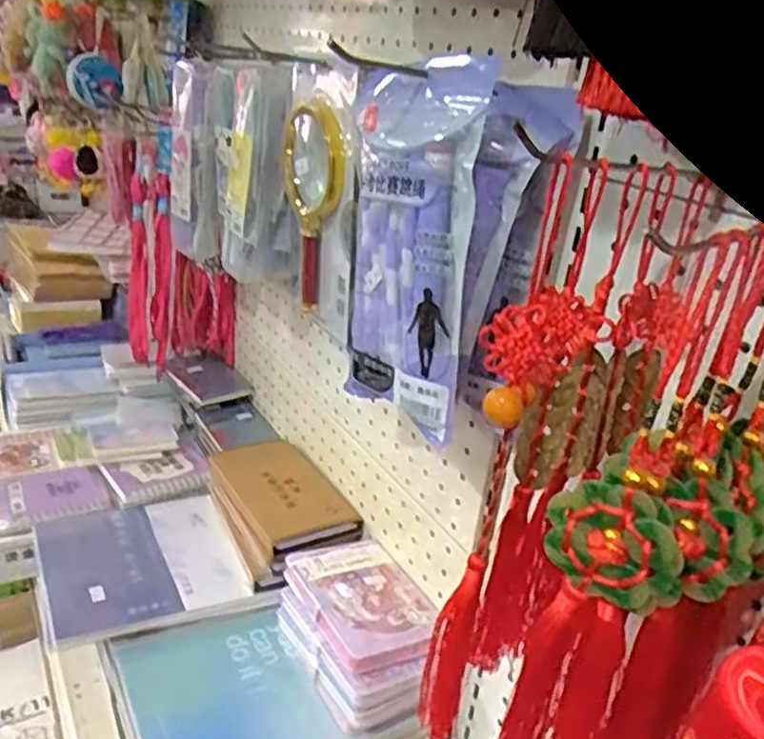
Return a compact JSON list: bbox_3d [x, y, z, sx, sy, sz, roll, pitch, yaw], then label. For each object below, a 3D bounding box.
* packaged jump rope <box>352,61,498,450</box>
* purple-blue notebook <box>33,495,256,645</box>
[{"bbox_3d":[0.012,-0.080,0.489,0.021,0.232,0.136,-7,18,-36],"label":"packaged jump rope"},{"bbox_3d":[-0.256,0.192,0.762,0.187,0.018,0.189,-6,26,-28],"label":"purple-blue notebook"}]

